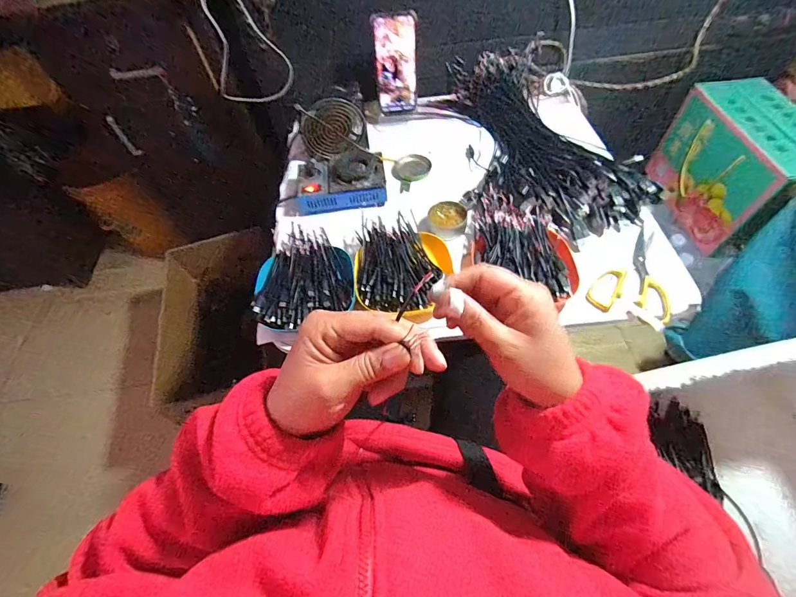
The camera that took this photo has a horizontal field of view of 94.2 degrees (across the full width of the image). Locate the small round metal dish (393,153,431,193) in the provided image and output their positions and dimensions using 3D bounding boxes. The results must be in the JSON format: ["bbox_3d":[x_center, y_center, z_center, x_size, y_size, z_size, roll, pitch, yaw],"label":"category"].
[{"bbox_3d":[0.021,-0.230,0.676,0.066,0.010,0.088,11,60,11],"label":"small round metal dish"}]

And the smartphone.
[{"bbox_3d":[-0.002,-0.437,0.698,0.076,0.166,0.005,-4,45,0],"label":"smartphone"}]

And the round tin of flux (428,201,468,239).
[{"bbox_3d":[0.080,-0.125,0.594,0.059,0.028,0.056,-2,58,3],"label":"round tin of flux"}]

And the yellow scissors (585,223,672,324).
[{"bbox_3d":[0.332,-0.046,0.526,0.099,0.015,0.165,16,61,14],"label":"yellow scissors"}]

